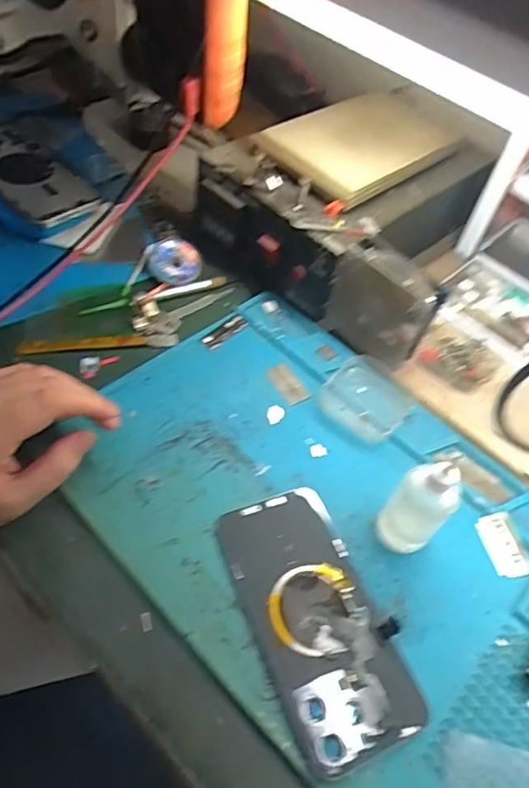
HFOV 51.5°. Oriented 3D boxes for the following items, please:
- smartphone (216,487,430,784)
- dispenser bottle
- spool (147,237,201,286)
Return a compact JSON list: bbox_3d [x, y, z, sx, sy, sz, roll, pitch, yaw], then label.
[{"bbox_3d":[0.030,0.130,0.331,0.076,0.004,0.155,-17,56,-17],"label":"smartphone"},{"bbox_3d":[0.096,0.072,0.342,0.030,0.078,0.031,4,52,-6],"label":"dispenser bottle"},{"bbox_3d":[-0.082,-0.120,0.504,0.045,0.014,0.045,-5,78,-24],"label":"spool"}]

